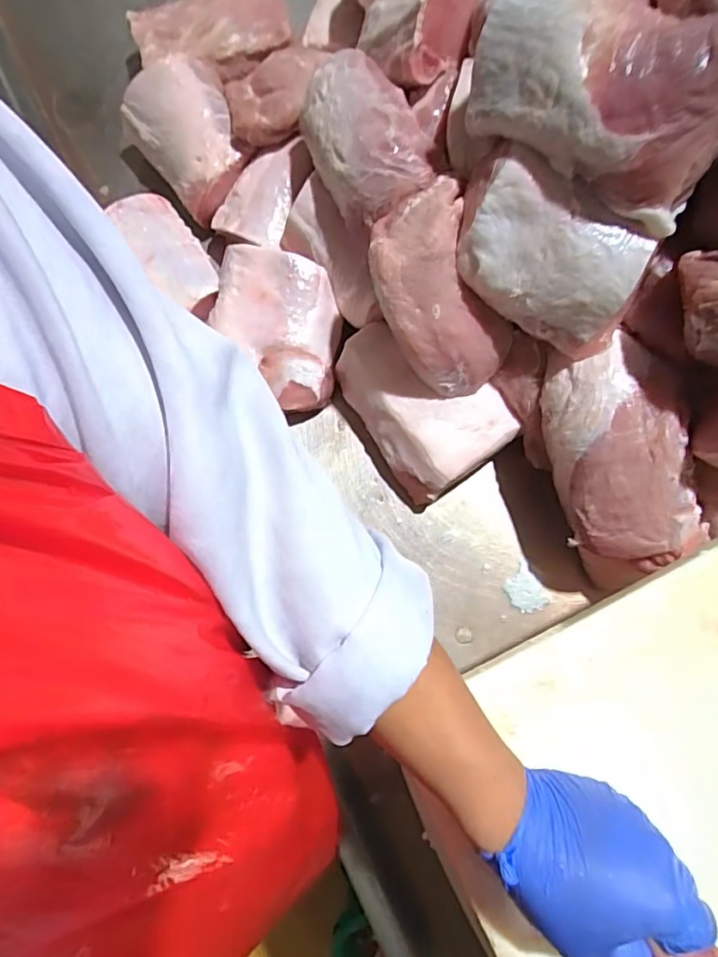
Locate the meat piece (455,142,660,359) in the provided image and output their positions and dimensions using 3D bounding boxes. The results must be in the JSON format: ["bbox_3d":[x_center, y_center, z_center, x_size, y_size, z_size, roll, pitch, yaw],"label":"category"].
[{"bbox_3d":[0.153,-0.183,0.449,0.162,0.082,0.091,33,81,7],"label":"meat piece"}]

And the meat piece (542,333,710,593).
[{"bbox_3d":[0.237,-0.021,0.488,0.115,0.059,0.206,-12,79,-1],"label":"meat piece"}]

